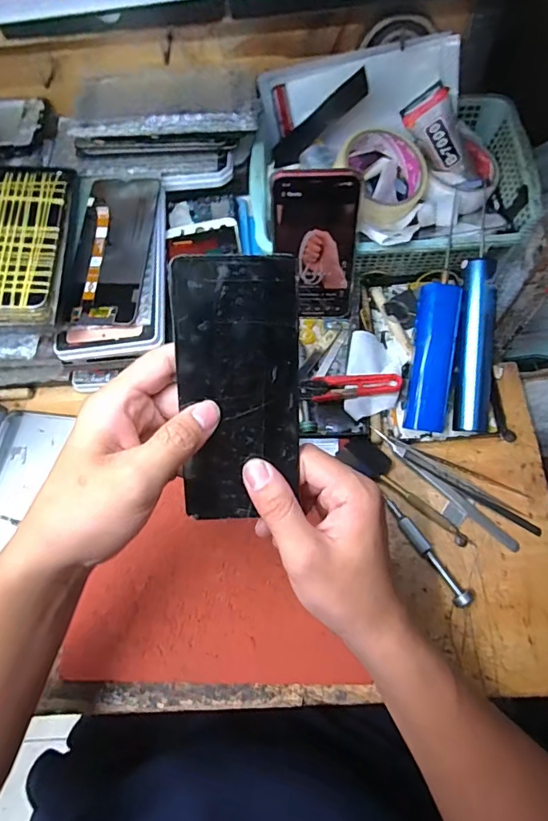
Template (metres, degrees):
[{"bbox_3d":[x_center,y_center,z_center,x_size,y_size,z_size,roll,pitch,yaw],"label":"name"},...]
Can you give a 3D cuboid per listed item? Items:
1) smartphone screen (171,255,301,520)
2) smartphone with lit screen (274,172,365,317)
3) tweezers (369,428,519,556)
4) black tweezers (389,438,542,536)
[{"bbox_3d":[-0.020,-0.010,0.280,0.070,0.004,0.155,-2,105,-3],"label":"smartphone screen"},{"bbox_3d":[0.039,-0.145,0.433,0.074,0.150,0.008,1,52,3],"label":"smartphone with lit screen"},{"bbox_3d":[0.153,0.071,0.424,0.152,0.011,0.013,40,77,17],"label":"tweezers"},{"bbox_3d":[0.169,0.067,0.416,0.139,0.009,0.013,29,74,14],"label":"black tweezers"}]

